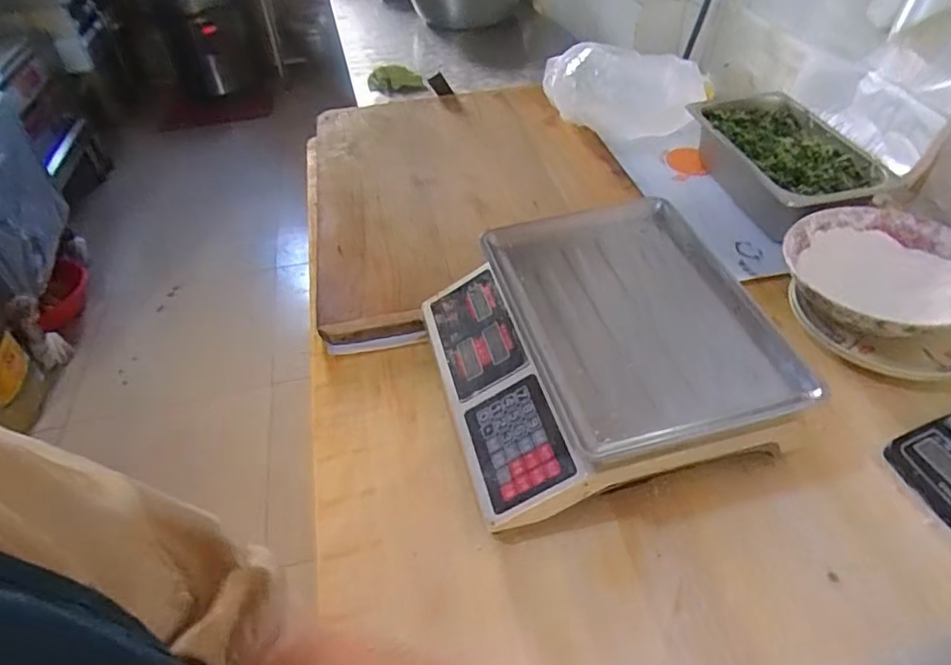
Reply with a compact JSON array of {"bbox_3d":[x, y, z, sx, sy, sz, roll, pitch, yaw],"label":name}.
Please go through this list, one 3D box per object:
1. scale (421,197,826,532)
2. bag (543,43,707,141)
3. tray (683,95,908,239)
[{"bbox_3d":[0.128,0.019,0.665,0.324,0.133,0.320,-13,45,-9],"label":"scale"},{"bbox_3d":[0.235,-0.397,1.033,0.275,0.151,0.097,11,46,15],"label":"bag"},{"bbox_3d":[0.464,-0.251,0.928,0.187,0.074,0.322,-11,45,-3],"label":"tray"}]

